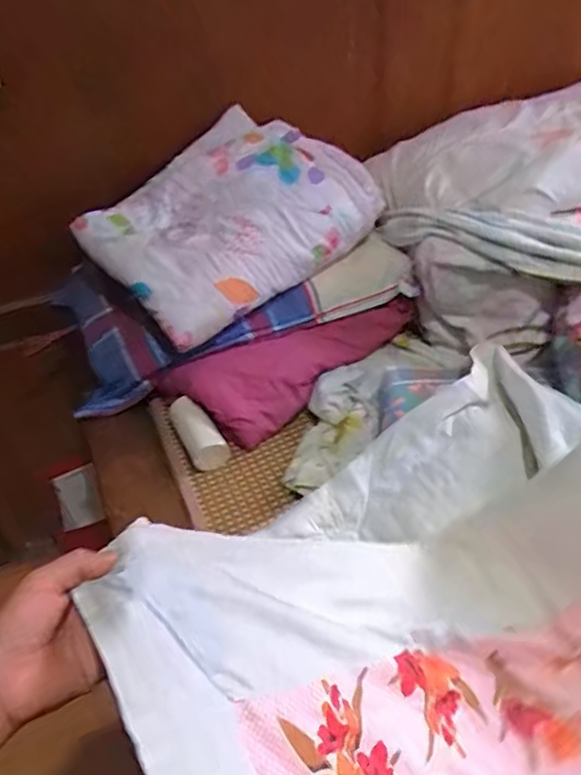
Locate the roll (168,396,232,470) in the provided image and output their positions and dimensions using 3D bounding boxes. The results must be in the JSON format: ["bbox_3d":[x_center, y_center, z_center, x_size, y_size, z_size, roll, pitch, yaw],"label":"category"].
[{"bbox_3d":[-0.150,0.072,0.951,0.061,0.050,0.131,-22,43,-18],"label":"roll"}]

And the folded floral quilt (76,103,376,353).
[{"bbox_3d":[-0.109,-0.299,1.056,0.449,0.193,0.328,-32,47,-27],"label":"folded floral quilt"}]

